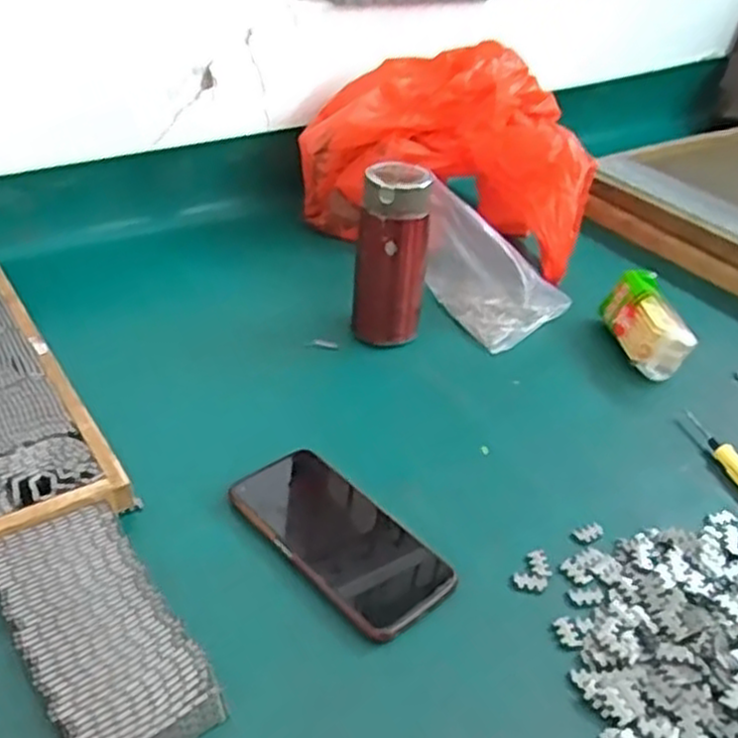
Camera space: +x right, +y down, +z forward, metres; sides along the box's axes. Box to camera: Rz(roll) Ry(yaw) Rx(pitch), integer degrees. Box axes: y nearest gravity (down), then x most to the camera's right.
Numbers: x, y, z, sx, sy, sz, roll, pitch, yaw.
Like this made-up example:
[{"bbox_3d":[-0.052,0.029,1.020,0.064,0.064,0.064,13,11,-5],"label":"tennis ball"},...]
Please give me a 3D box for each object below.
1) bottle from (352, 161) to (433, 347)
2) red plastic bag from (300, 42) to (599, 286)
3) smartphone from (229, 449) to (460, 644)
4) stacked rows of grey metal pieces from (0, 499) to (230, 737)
[{"bbox_3d":[0.020,-0.101,0.714,0.061,0.159,0.051,7,36,3],"label":"bottle"},{"bbox_3d":[0.095,-0.243,0.893,0.319,0.196,0.161,17,37,17],"label":"red plastic bag"},{"bbox_3d":[-0.020,0.112,0.538,0.078,0.014,0.164,-27,46,-36],"label":"smartphone"},{"bbox_3d":[-0.160,0.154,0.457,0.081,0.024,0.174,-21,43,-32],"label":"stacked rows of grey metal pieces"}]

